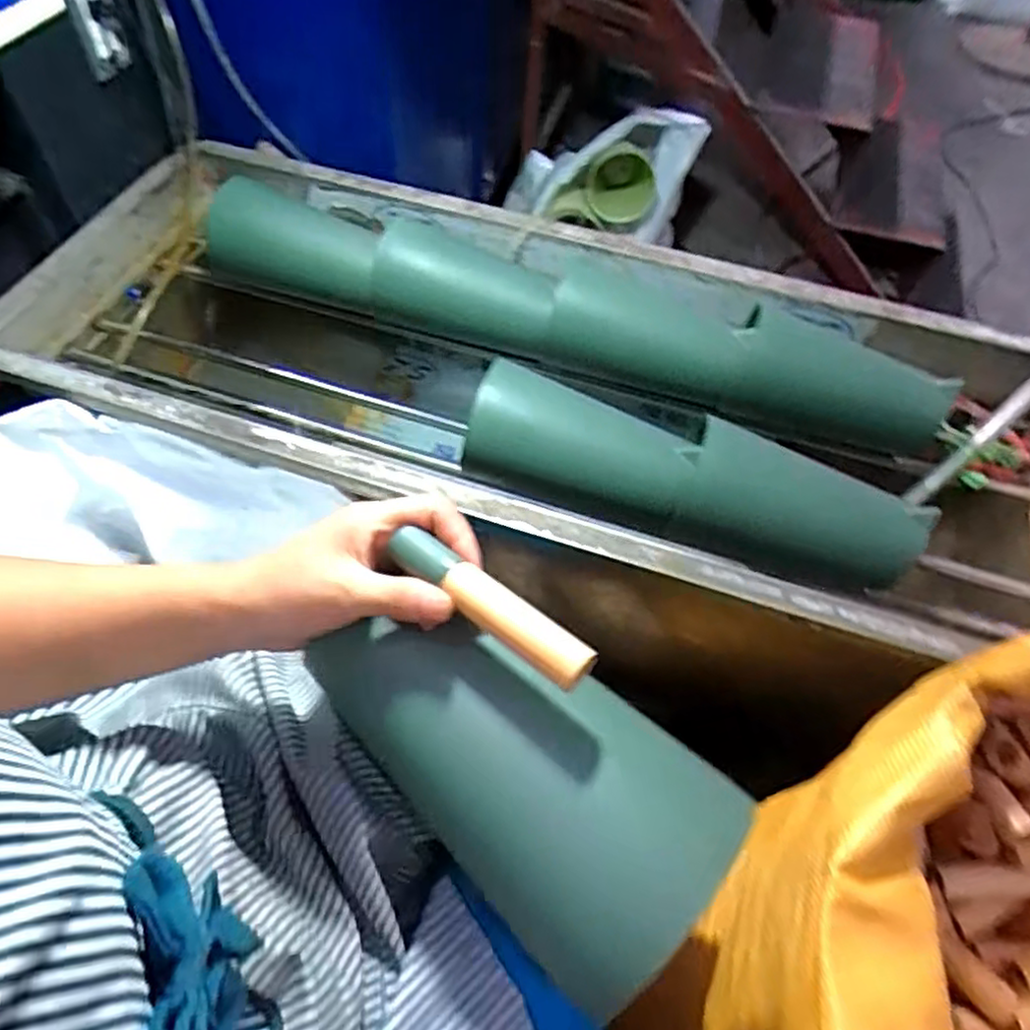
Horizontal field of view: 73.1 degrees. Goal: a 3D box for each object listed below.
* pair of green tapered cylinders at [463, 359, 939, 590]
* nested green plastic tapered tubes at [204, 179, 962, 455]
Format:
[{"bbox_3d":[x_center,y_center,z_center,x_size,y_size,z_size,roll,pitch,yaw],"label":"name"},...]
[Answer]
[{"bbox_3d":[0.180,-0.041,0.727,0.466,0.094,0.103,16,56,8],"label":"pair of green tapered cylinders"},{"bbox_3d":[0.045,-0.270,0.896,0.940,0.113,0.111,18,56,10],"label":"nested green plastic tapered tubes"}]

